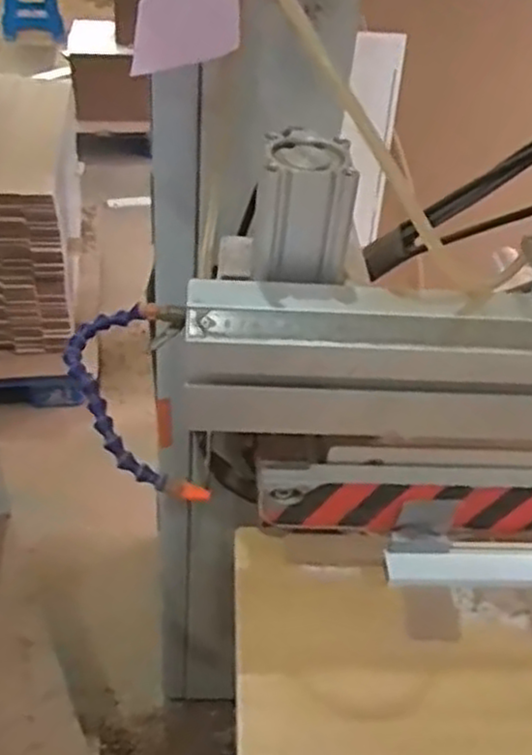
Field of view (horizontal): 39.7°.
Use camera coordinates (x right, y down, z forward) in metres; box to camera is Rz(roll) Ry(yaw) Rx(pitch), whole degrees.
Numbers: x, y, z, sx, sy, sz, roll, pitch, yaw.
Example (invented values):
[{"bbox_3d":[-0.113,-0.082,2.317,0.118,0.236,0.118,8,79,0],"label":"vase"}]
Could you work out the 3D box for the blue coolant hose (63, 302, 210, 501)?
[{"bbox_3d":[-0.106,0.022,0.602,0.085,0.025,0.175,-16,73,-22],"label":"blue coolant hose"}]

